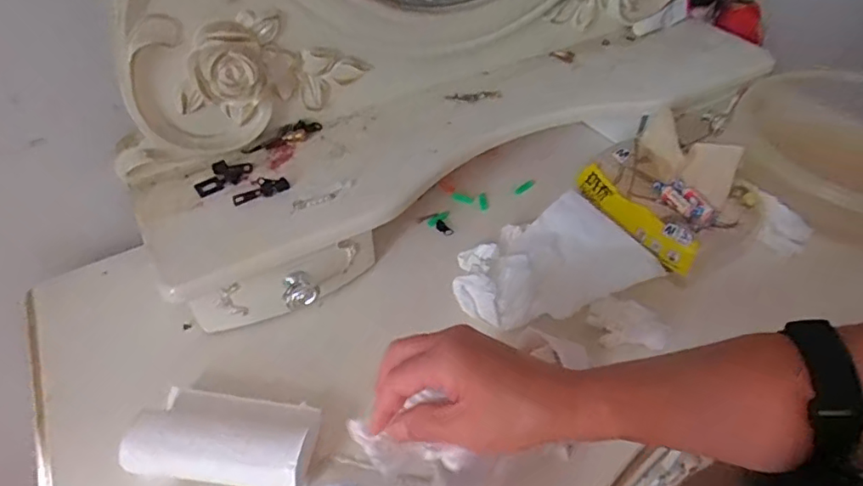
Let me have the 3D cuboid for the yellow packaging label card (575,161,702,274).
[{"bbox_3d":[0.200,-0.030,0.565,0.023,0.037,0.155,-24,49,-21],"label":"yellow packaging label card"}]

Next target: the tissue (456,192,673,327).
[{"bbox_3d":[0.112,0.014,0.533,0.189,0.045,0.101,-15,46,-13],"label":"tissue"}]

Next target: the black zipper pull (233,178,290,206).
[{"bbox_3d":[-0.154,-0.050,0.498,0.049,0.005,0.023,-18,47,-16],"label":"black zipper pull"}]

